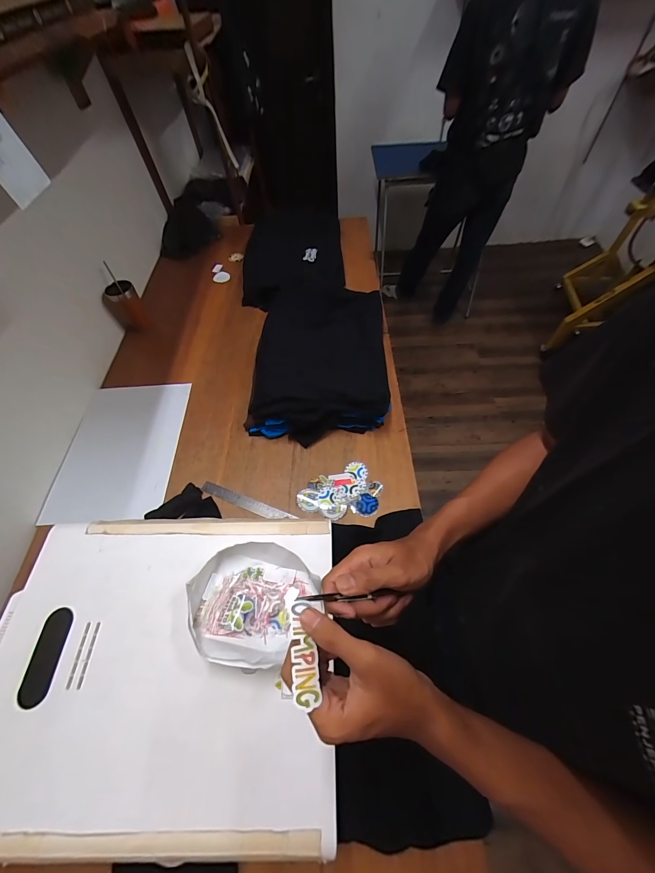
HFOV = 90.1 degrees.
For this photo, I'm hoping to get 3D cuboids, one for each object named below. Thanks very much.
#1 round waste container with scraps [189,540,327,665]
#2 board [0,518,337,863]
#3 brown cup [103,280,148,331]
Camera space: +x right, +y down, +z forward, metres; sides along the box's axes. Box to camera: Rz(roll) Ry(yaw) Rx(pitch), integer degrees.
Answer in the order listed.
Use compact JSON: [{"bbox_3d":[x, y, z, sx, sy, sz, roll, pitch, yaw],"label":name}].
[{"bbox_3d":[-0.115,0.245,0.494,0.167,0.051,0.166,-2,58,3],"label":"round waste container with scraps"},{"bbox_3d":[-0.248,0.321,0.484,0.500,0.035,0.397,-2,58,3],"label":"board"},{"bbox_3d":[-0.635,-0.412,1.042,0.083,0.125,0.095,10,60,11],"label":"brown cup"}]

